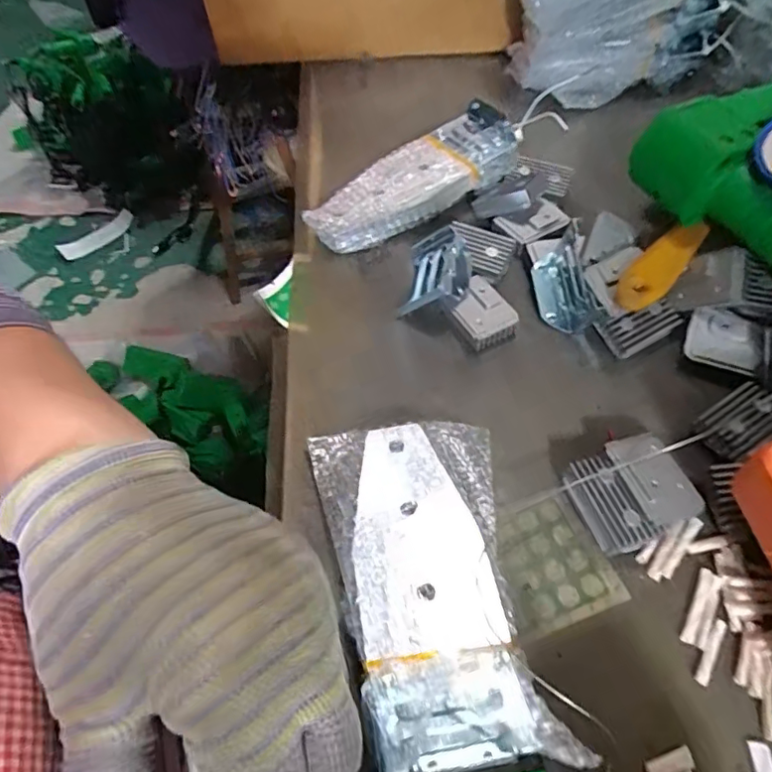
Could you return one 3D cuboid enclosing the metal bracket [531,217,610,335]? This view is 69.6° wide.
[{"bbox_3d":[0.110,-0.063,0.340,0.028,0.032,0.067,-4,56,1],"label":"metal bracket"}]

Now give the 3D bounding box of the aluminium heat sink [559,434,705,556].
[{"bbox_3d":[0.120,0.053,0.275,0.057,0.022,0.046,-23,58,-12],"label":"aluminium heat sink"}]

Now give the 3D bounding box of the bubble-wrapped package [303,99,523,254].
[{"bbox_3d":[0.021,-0.149,0.403,0.173,0.032,0.063,-32,60,-17],"label":"bubble-wrapped package"}]

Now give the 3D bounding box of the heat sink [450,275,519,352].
[{"bbox_3d":[0.057,-0.045,0.345,0.033,0.015,0.045,-25,58,-13],"label":"heat sink"}]

